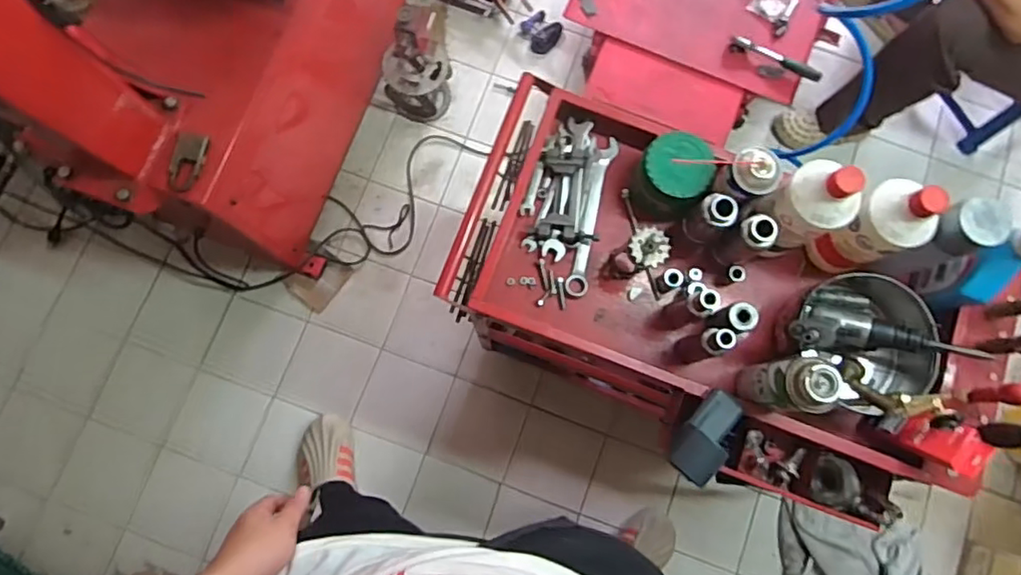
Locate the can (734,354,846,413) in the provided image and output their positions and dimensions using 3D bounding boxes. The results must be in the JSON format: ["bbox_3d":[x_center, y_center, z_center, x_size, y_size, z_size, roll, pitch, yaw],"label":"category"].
[{"bbox_3d":[0.354,0.126,0.784,0.056,0.169,0.068,7,80,0],"label":"can"}]

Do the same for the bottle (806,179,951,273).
[{"bbox_3d":[0.470,-0.075,0.802,0.074,0.191,0.085,-24,81,-5],"label":"bottle"}]

